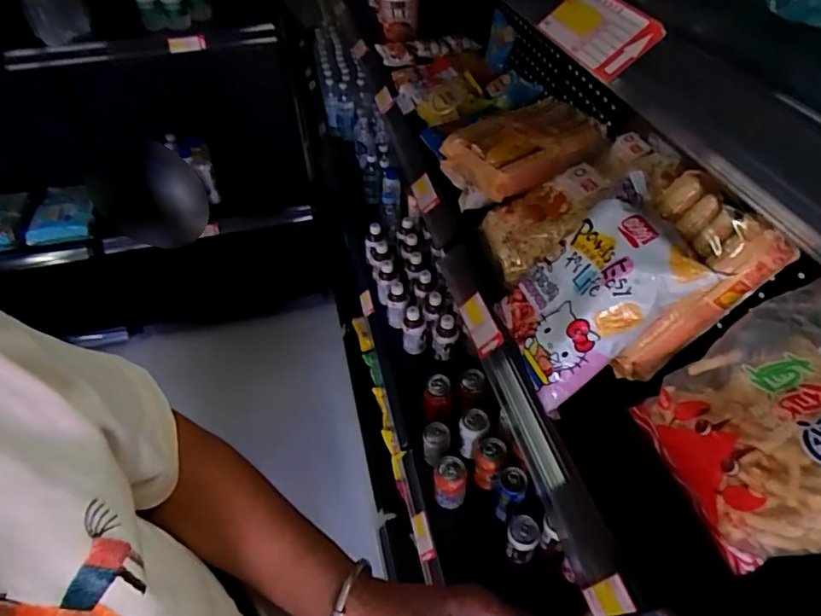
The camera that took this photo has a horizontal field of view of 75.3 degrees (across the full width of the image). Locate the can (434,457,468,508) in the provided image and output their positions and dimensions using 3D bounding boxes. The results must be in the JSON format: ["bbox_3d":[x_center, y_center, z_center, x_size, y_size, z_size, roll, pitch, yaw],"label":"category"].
[{"bbox_3d":[0.078,0.347,1.055,0.061,0.102,0.057,-1,46,1],"label":"can"}]

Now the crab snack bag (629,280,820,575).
[{"bbox_3d":[0.320,0.109,0.466,0.060,0.197,0.185,29,25,-34],"label":"crab snack bag"}]

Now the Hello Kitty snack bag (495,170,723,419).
[{"bbox_3d":[0.193,-0.012,0.576,0.058,0.216,0.155,18,34,-38],"label":"Hello Kitty snack bag"}]

